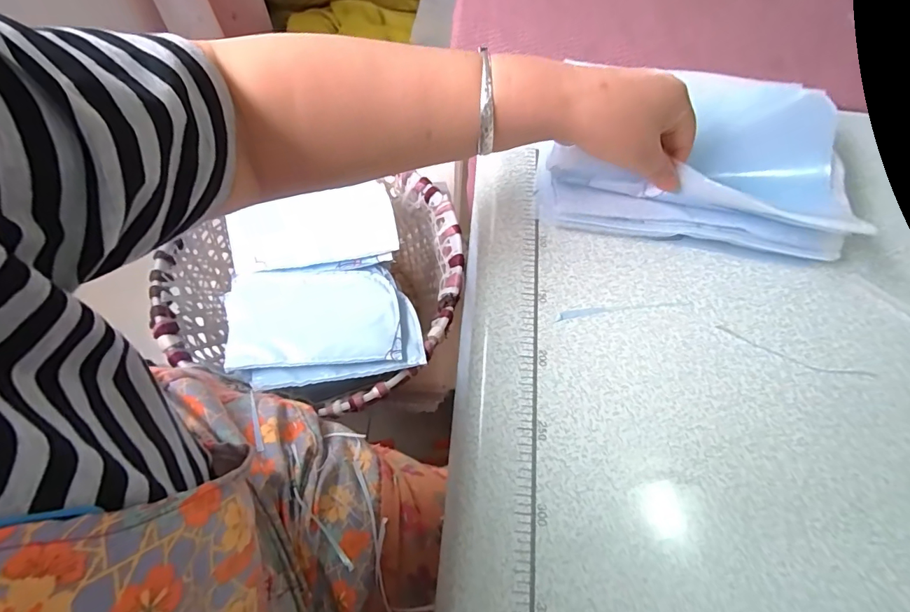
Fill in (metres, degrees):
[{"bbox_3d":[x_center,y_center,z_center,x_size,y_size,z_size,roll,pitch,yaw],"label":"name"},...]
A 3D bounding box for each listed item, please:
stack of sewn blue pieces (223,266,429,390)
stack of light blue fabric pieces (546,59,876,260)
[{"bbox_3d":[-0.163,0.021,0.551,0.224,0.038,0.155,-11,64,-6],"label":"stack of sewn blue pieces"},{"bbox_3d":[0.197,-0.125,0.360,0.222,0.044,0.147,9,64,4],"label":"stack of light blue fabric pieces"}]

